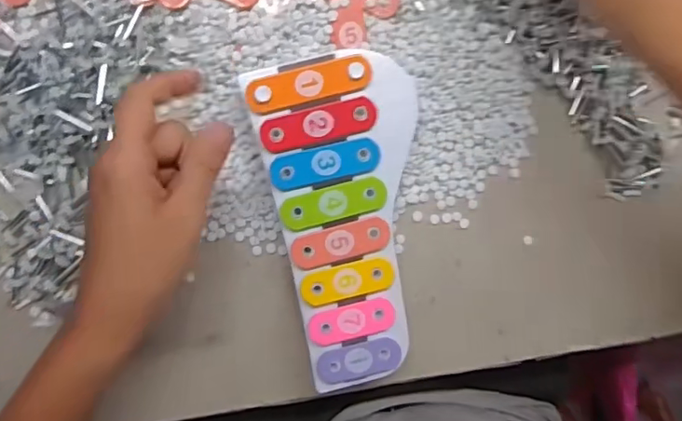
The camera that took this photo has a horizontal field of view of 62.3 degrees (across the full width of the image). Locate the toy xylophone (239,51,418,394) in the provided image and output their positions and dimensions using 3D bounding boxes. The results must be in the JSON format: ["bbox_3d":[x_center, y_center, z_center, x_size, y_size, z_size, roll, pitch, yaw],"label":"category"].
[{"bbox_3d":[0.011,0.003,0.398,0.106,0.036,0.218,-14,94,-2],"label":"toy xylophone"}]

